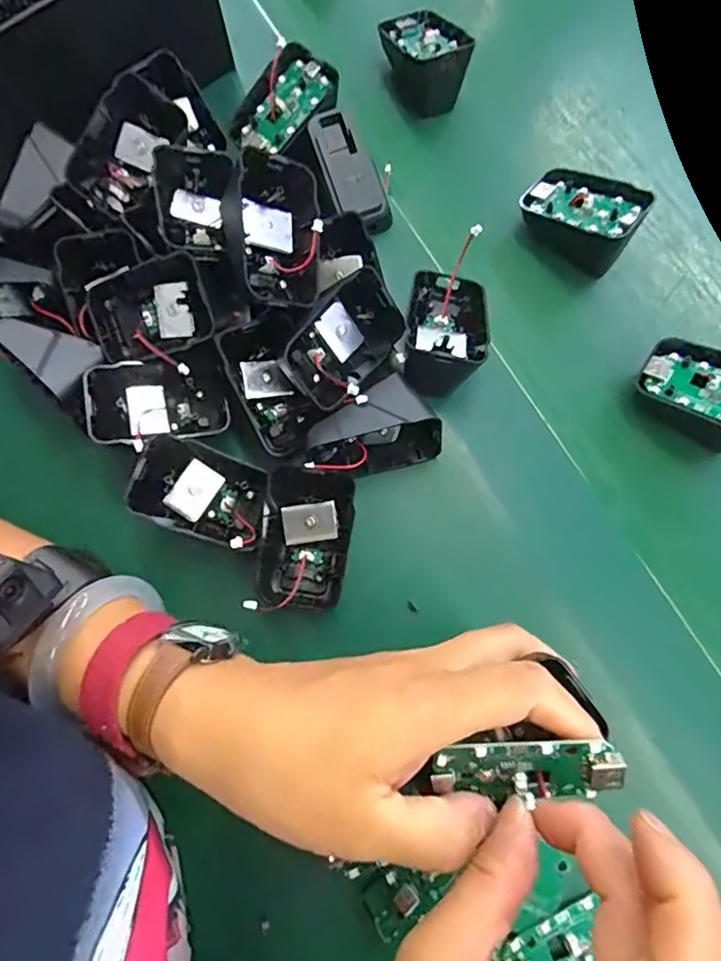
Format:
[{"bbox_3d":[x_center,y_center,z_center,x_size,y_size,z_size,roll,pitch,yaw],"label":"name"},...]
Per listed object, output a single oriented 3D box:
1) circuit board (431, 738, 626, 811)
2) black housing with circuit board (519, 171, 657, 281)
[{"bbox_3d":[0.057,0.102,0.188,0.062,0.008,0.027,-4,115,5],"label":"circuit board"},{"bbox_3d":[0.135,-0.163,0.334,0.068,0.038,0.040,39,78,9],"label":"black housing with circuit board"}]

